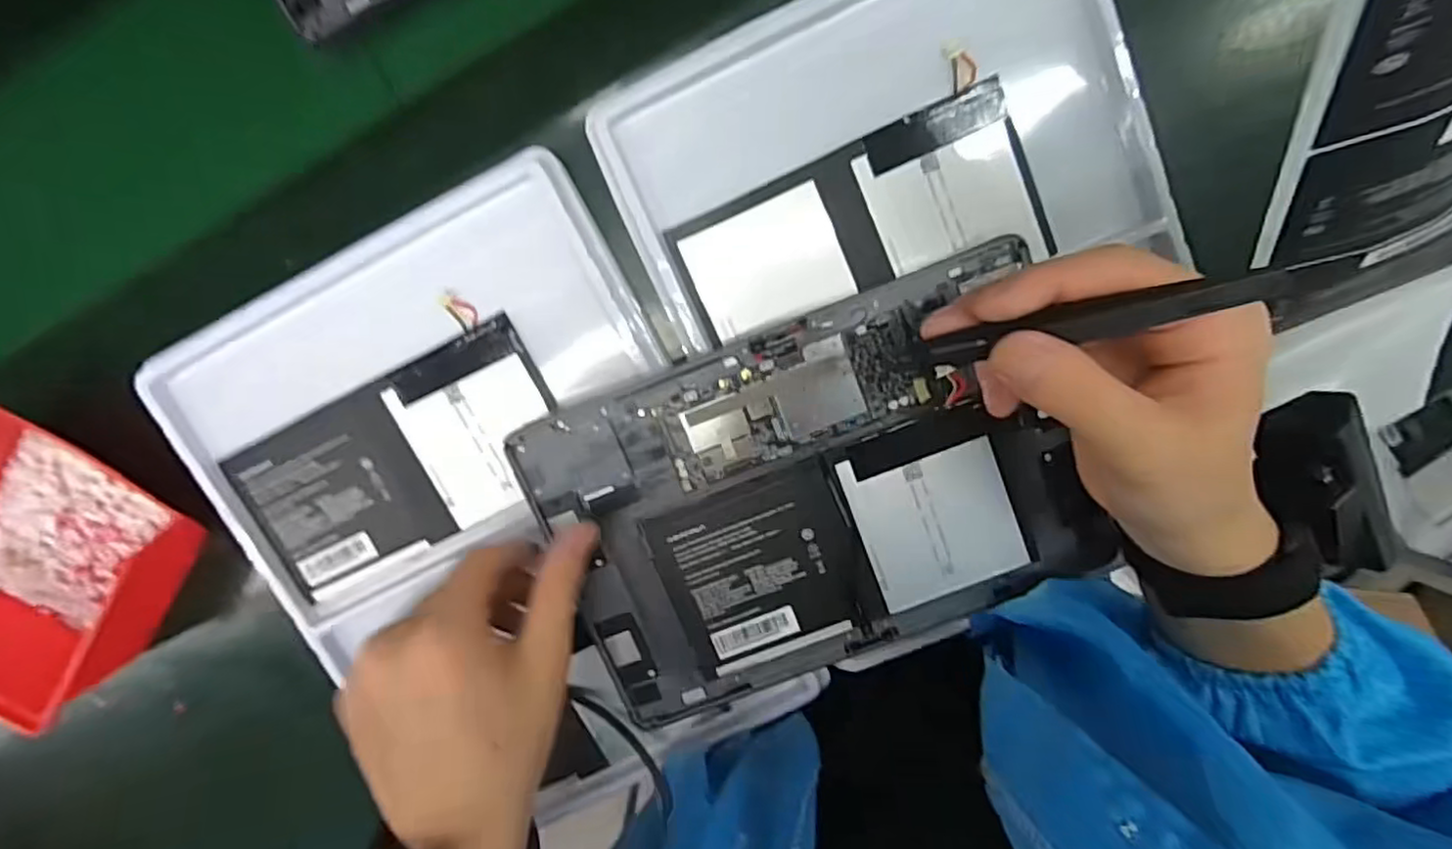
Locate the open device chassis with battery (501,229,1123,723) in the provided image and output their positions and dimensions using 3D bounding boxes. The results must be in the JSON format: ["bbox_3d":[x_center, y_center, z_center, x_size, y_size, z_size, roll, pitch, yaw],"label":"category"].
[{"bbox_3d":[0.042,0.037,0.327,0.243,0.014,0.166,-21,98,6],"label":"open device chassis with battery"}]

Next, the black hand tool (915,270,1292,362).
[{"bbox_3d":[0.113,-0.032,0.214,0.102,0.006,0.011,-9,99,25],"label":"black hand tool"}]

